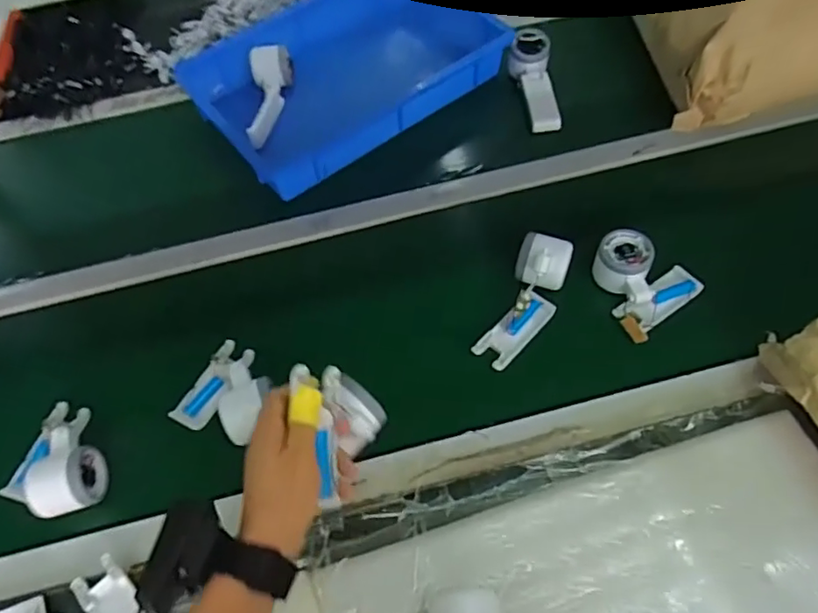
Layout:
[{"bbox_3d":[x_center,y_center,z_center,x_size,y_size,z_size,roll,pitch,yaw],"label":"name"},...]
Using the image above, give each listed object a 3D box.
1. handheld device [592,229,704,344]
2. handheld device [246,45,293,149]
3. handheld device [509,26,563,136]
[{"bbox_3d":[0.260,-0.034,0.647,0.107,0.045,0.107,-38,63,-16],"label":"handheld device"},{"bbox_3d":[-0.208,-0.314,0.858,0.060,0.041,0.187,-6,59,2],"label":"handheld device"},{"bbox_3d":[0.185,-0.326,0.837,0.055,0.039,0.162,-9,74,-1],"label":"handheld device"}]

